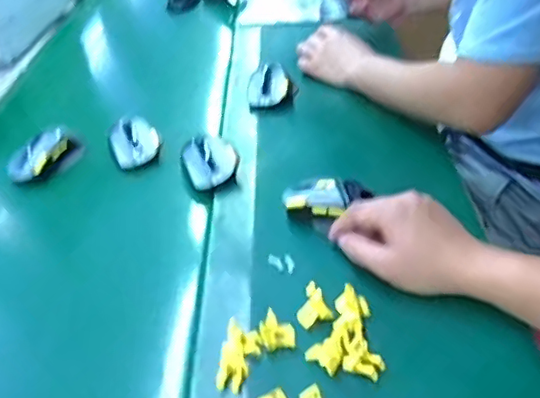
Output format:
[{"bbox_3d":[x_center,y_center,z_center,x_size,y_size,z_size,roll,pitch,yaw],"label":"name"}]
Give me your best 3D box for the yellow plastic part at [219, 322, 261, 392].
[{"bbox_3d":[-0.027,0.136,0.498,0.028,0.026,0.058,6,39,13],"label":"yellow plastic part"}]

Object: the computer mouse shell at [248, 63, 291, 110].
[{"bbox_3d":[-0.002,-0.176,0.889,0.068,0.036,0.087,-4,38,1],"label":"computer mouse shell"}]

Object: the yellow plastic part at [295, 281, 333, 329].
[{"bbox_3d":[0.040,0.101,0.533,0.025,0.028,0.031,-21,41,-20],"label":"yellow plastic part"}]

